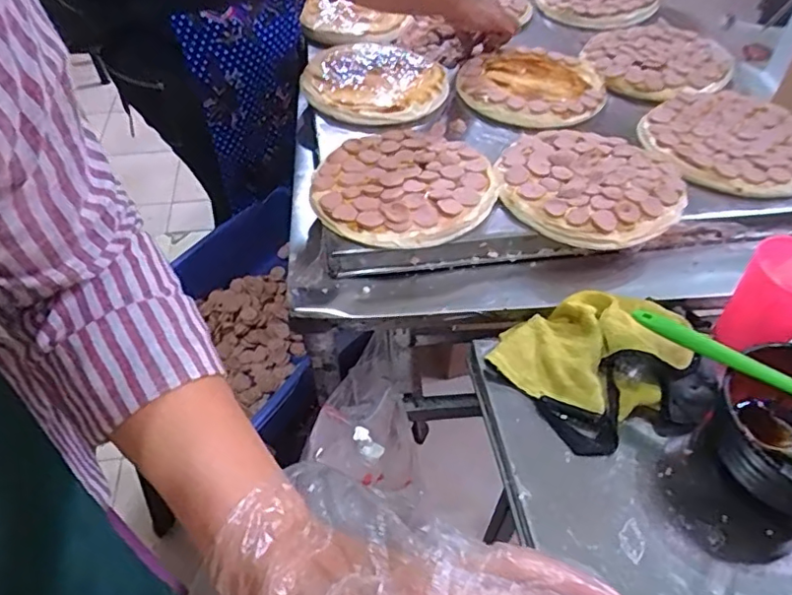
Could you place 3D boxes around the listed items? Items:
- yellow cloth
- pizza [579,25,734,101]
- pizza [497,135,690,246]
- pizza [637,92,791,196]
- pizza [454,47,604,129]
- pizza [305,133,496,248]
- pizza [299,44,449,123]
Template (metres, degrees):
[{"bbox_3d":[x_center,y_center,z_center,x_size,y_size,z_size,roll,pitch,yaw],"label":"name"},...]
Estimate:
[{"bbox_3d":[0.177,0.044,0.527,0.161,0.049,0.112,9,49,9],"label":"yellow cloth"},{"bbox_3d":[0.377,-0.348,0.833,0.198,0.020,0.190,-1,50,2],"label":"pizza"},{"bbox_3d":[0.208,-0.127,0.617,0.189,0.023,0.174,-1,50,2],"label":"pizza"},{"bbox_3d":[0.407,-0.189,0.685,0.199,0.015,0.197,-1,50,2],"label":"pizza"},{"bbox_3d":[0.188,-0.294,0.778,0.185,0.022,0.181,-1,50,2],"label":"pizza"},{"bbox_3d":[0.009,-0.124,0.615,0.184,0.019,0.181,-1,50,2],"label":"pizza"},{"bbox_3d":[-0.030,-0.297,0.765,0.193,0.017,0.181,1,50,3],"label":"pizza"}]

